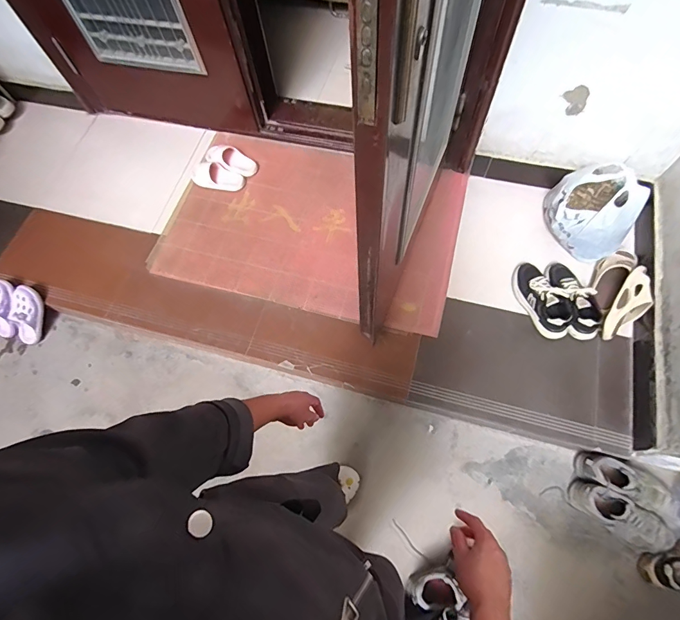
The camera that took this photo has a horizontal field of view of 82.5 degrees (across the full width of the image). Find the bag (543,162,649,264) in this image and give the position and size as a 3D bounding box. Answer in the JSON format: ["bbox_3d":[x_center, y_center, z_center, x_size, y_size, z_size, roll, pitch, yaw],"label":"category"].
[{"bbox_3d":[0.907,-0.357,1.408,0.291,0.263,0.214,34,71,19],"label":"bag"}]

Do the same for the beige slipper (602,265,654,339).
[{"bbox_3d":[1.000,-0.013,1.344,0.107,0.085,0.268,31,98,13],"label":"beige slipper"}]

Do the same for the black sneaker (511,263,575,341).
[{"bbox_3d":[0.712,-0.039,1.396,0.111,0.123,0.288,-15,64,-3],"label":"black sneaker"}]

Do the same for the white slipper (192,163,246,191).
[{"bbox_3d":[-0.564,-0.610,1.772,0.230,0.065,0.099,12,66,10],"label":"white slipper"}]

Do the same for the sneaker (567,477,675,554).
[{"bbox_3d":[0.890,0.649,1.211,0.289,0.087,0.111,26,69,16],"label":"sneaker"}]

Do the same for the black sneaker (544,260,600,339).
[{"bbox_3d":[0.827,-0.044,1.381,0.119,0.099,0.299,-12,64,-2],"label":"black sneaker"}]

